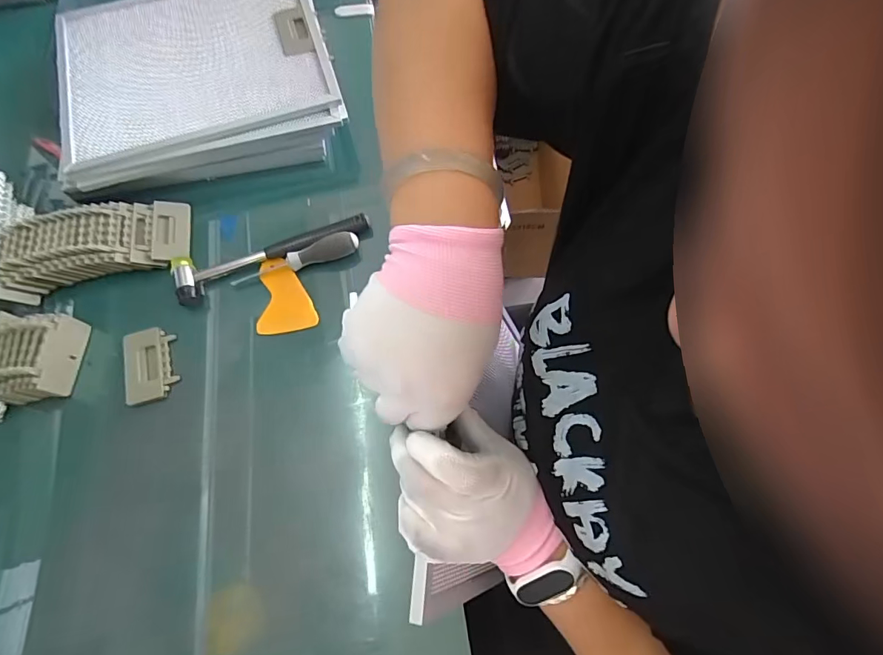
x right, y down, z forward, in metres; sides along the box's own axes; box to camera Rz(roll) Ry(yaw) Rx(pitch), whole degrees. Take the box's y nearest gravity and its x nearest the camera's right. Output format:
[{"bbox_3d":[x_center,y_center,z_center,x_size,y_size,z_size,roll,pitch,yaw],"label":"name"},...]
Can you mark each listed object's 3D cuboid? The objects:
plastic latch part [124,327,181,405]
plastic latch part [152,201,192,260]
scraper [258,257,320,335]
[{"bbox_3d":[-0.334,0.041,0.524,0.053,0.013,0.087,-16,70,-4],"label":"plastic latch part"},{"bbox_3d":[-0.344,-0.124,0.583,0.043,0.009,0.087,-2,63,-23],"label":"plastic latch part"},{"bbox_3d":[-0.186,-0.040,0.554,0.068,0.007,0.096,-6,69,-1],"label":"scraper"}]

